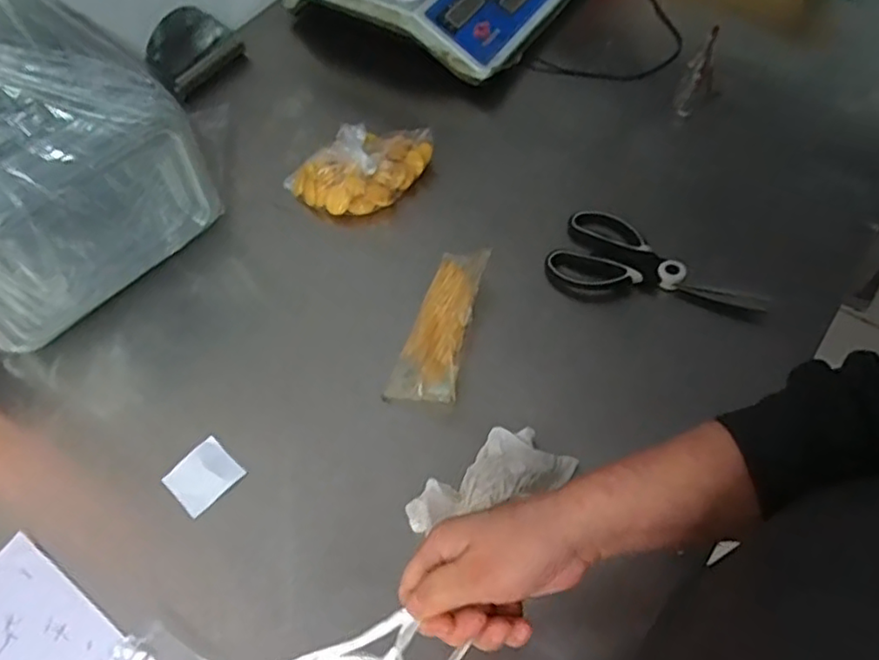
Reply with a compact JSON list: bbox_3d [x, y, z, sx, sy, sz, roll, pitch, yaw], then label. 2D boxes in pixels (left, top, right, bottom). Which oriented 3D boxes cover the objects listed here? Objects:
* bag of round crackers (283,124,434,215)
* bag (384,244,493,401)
[{"bbox_3d":[-0.080,-0.167,0.685,0.158,0.062,0.086,-19,58,-8],"label":"bag of round crackers"},{"bbox_3d":[0.004,-0.006,0.585,0.064,0.021,0.160,10,60,27],"label":"bag"}]

